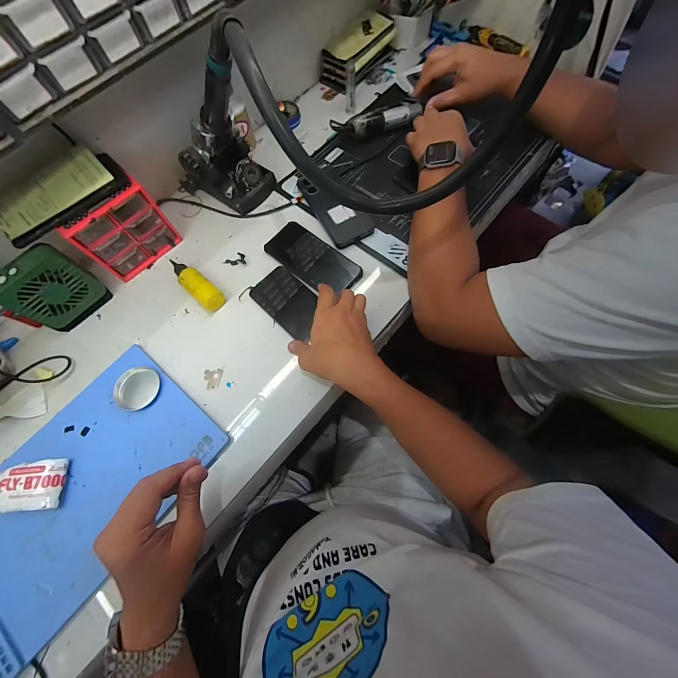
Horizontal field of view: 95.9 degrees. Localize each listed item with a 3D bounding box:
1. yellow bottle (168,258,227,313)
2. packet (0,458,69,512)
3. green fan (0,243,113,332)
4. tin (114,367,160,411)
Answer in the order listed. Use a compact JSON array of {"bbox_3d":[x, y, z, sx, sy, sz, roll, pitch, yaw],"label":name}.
[{"bbox_3d":[-0.241,-0.096,0.510,0.127,0.039,0.038,42,77,16],"label":"yellow bottle"},{"bbox_3d":[-0.399,0.187,0.391,0.081,0.032,0.058,-5,70,1],"label":"packet"},{"bbox_3d":[-0.424,-0.072,0.458,0.046,0.112,0.103,38,76,15],"label":"green fan"},{"bbox_3d":[-0.291,0.072,0.443,0.062,0.008,0.059,-1,70,2],"label":"tin"}]

